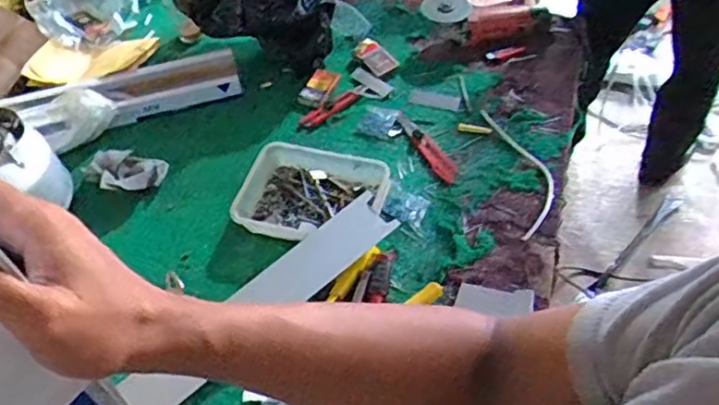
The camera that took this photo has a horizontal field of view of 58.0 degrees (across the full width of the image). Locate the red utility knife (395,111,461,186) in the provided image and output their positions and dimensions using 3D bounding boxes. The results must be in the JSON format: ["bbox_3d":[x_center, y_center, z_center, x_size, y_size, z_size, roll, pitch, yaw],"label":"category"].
[{"bbox_3d":[0.124,-0.103,1.168,0.043,0.013,0.189,-23,52,-13],"label":"red utility knife"}]

